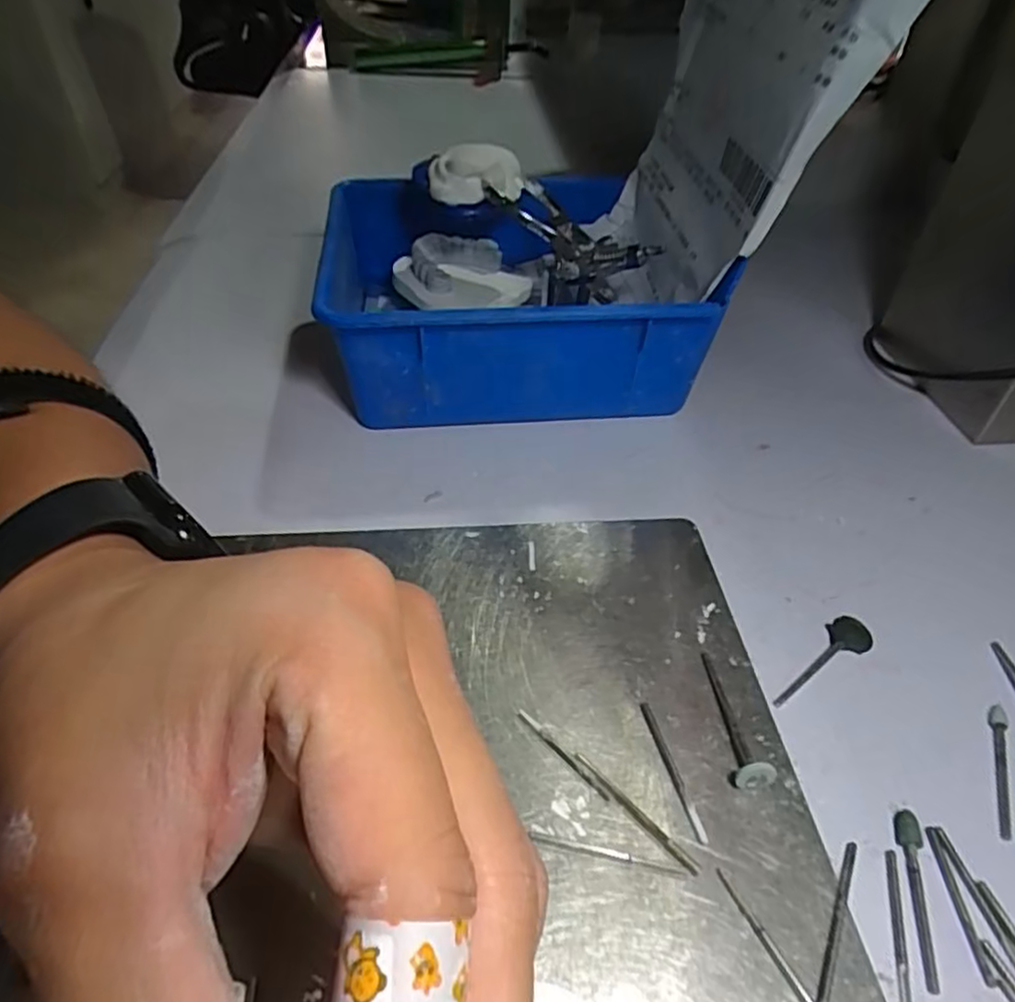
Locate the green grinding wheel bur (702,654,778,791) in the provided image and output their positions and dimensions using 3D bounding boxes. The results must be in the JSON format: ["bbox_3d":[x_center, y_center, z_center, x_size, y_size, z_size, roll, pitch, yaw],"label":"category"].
[{"bbox_3d":[0.071,0.066,0.210,0.010,0.011,0.046,0,44,-3],"label":"green grinding wheel bur"}]

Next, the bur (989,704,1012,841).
[{"bbox_3d":[0.151,0.081,0.204,0.004,0.004,0.043,16,47,16],"label":"bur"}]

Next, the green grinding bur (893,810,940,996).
[{"bbox_3d":[0.109,0.104,0.177,0.006,0.004,0.042,10,44,7],"label":"green grinding bur"}]

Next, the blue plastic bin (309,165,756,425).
[{"bbox_3d":[0.000,-0.110,0.336,0.168,0.084,0.151,-4,45,-5],"label":"blue plastic bin"}]

